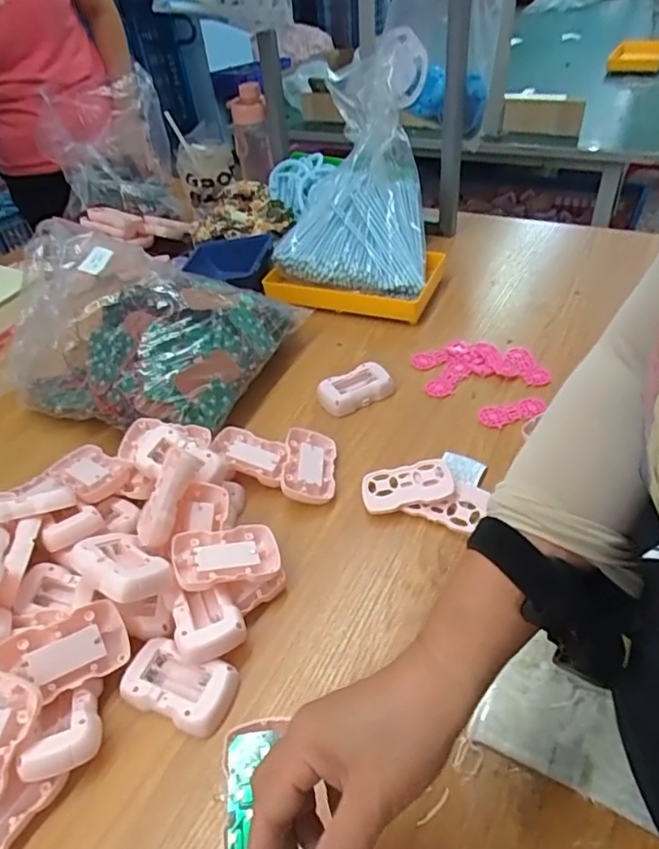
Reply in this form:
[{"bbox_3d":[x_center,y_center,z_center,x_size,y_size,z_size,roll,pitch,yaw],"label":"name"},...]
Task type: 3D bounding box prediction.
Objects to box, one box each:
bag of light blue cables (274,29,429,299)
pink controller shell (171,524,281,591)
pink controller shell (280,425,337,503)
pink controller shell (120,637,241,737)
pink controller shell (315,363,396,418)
[{"bbox_3d":[0.055,-0.407,0.913,0.259,0.104,0.422,10,85,13],"label":"bag of light blue cables"},{"bbox_3d":[-0.091,0.117,0.498,0.091,0.015,0.056,-2,39,-23],"label":"pink controller shell"},{"bbox_3d":[-0.021,0.044,0.599,0.056,0.017,0.092,16,41,-10],"label":"pink controller shell"},{"bbox_3d":[-0.121,0.204,0.443,0.088,0.018,0.051,12,45,20],"label":"pink controller shell"},{"bbox_3d":[0.032,-0.044,0.698,0.086,0.025,0.050,-21,44,-16],"label":"pink controller shell"}]

